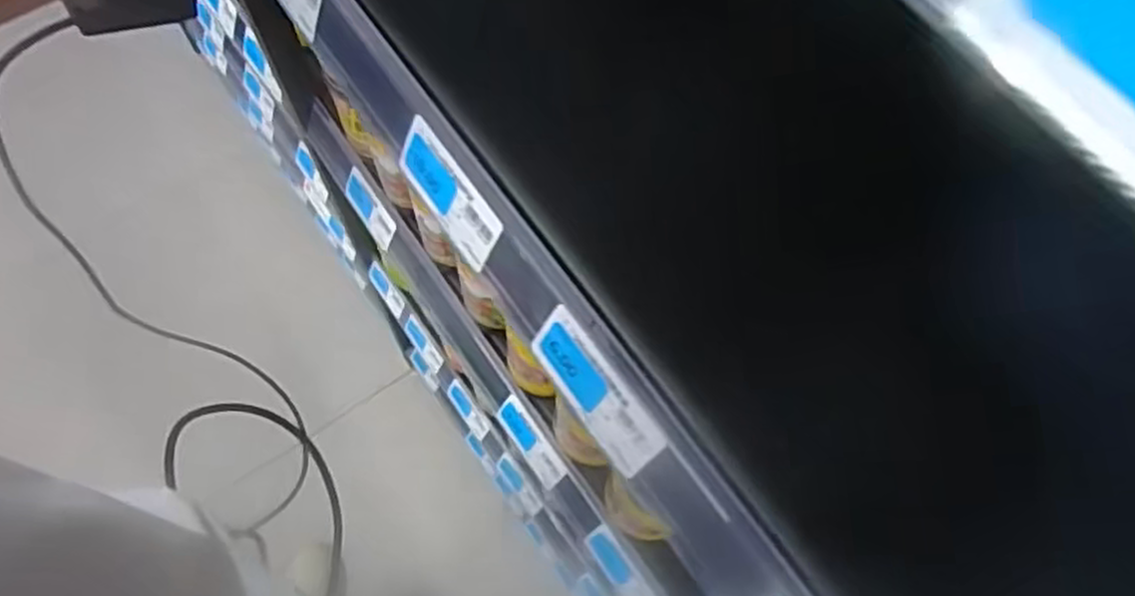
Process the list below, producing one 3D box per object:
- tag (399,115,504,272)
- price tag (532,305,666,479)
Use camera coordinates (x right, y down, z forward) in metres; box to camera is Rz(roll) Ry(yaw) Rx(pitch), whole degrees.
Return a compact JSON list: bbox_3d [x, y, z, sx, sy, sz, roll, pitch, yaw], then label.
[{"bbox_3d":[-0.062,-0.053,0.401,0.004,0.040,0.078,-23,67,-39],"label":"tag"},{"bbox_3d":[0.012,0.044,0.361,0.004,0.035,0.079,-22,69,-43],"label":"price tag"}]

